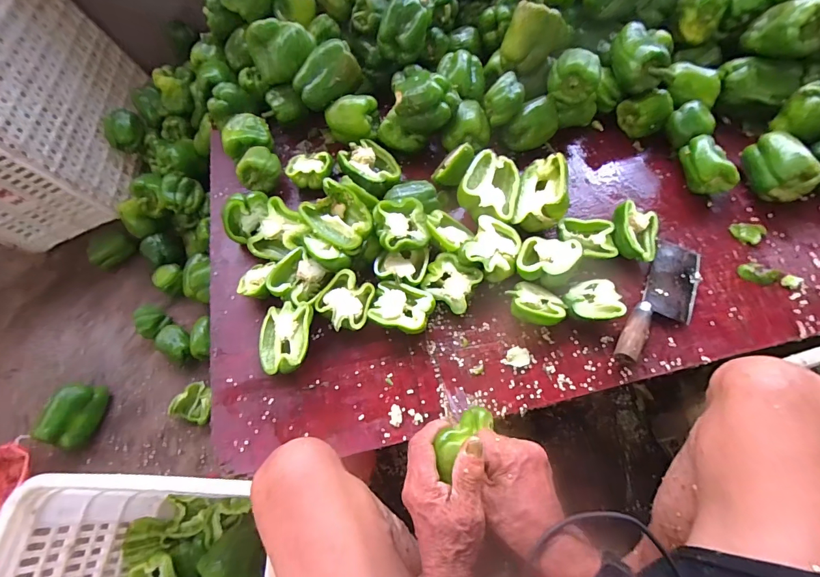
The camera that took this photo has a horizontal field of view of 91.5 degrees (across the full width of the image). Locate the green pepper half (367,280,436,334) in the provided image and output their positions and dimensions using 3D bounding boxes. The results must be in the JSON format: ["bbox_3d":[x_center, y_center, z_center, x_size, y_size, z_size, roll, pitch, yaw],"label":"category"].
[{"bbox_3d":[-0.010,0.031,0.551,0.078,0.041,0.066,17,65,12],"label":"green pepper half"}]

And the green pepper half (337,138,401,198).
[{"bbox_3d":[-0.066,-0.199,0.662,0.085,0.033,0.104,-25,64,-9],"label":"green pepper half"}]

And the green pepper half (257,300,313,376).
[{"bbox_3d":[-0.165,0.068,0.537,0.083,0.027,0.090,-7,72,26],"label":"green pepper half"}]

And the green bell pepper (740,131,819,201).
[{"bbox_3d":[0.557,-0.185,0.603,0.056,0.063,0.101,-8,63,-1],"label":"green bell pepper"}]

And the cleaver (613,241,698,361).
[{"bbox_3d":[0.351,0.019,0.550,0.069,0.030,0.214,29,68,17],"label":"cleaver"}]

